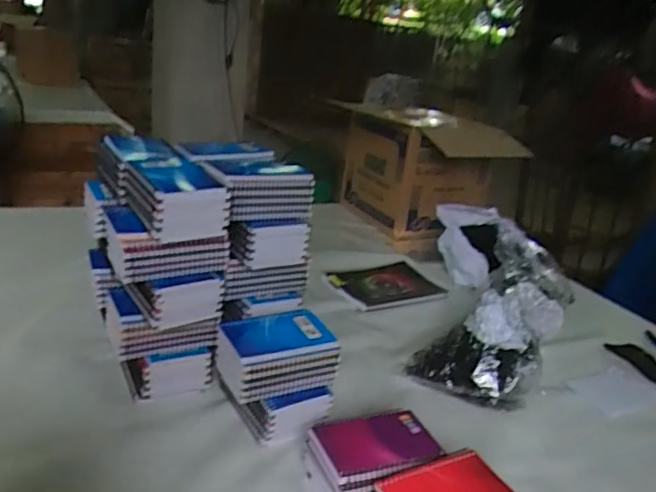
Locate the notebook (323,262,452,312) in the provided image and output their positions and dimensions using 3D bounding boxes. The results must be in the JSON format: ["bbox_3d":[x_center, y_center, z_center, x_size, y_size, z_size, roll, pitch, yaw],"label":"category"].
[{"bbox_3d":[0.119,0.076,1.151,0.222,0.015,0.168,-5,24,-30],"label":"notebook"}]

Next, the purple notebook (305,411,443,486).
[{"bbox_3d":[0.051,0.215,0.617,0.130,0.015,0.092,-5,23,-28],"label":"purple notebook"}]

